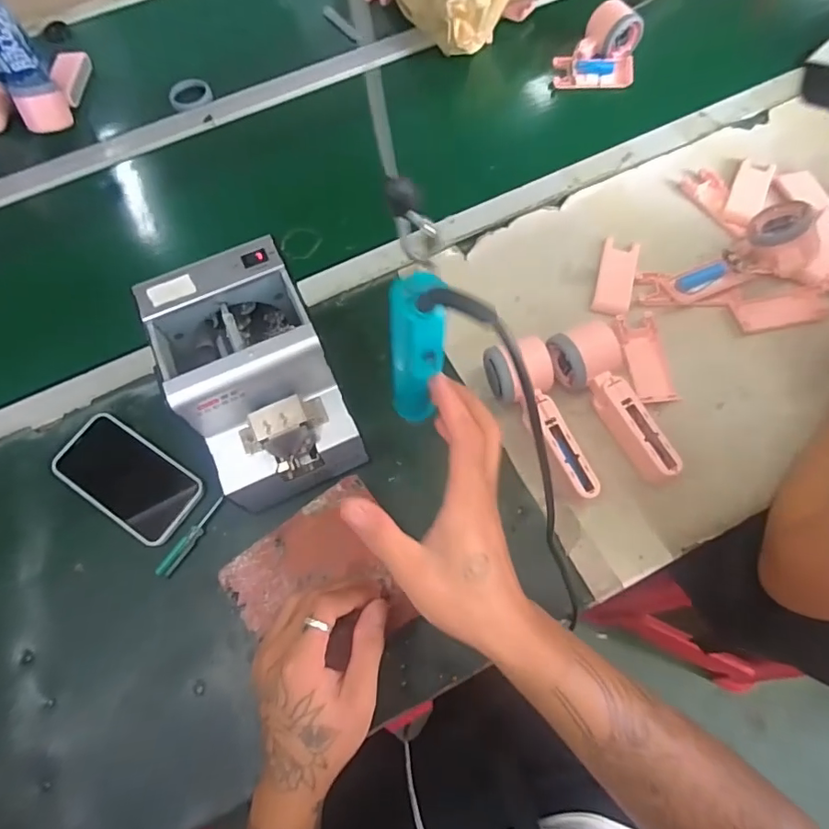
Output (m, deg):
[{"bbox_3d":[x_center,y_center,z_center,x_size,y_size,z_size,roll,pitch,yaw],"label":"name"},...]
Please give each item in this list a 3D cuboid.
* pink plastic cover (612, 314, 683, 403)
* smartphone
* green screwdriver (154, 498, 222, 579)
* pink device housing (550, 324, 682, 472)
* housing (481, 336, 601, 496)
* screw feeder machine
[{"bbox_3d":[0.241,-0.059,0.540,0.044,0.009,0.100,-7,67,0],"label":"pink plastic cover"},{"bbox_3d":[-0.285,0.061,0.513,0.149,0.009,0.076,31,72,14],"label":"smartphone"},{"bbox_3d":[-0.210,0.114,0.488,0.013,0.008,0.084,29,72,14],"label":"green screwdriver"},{"bbox_3d":[0.187,-0.012,0.499,0.061,0.048,0.162,-17,68,-4],"label":"pink device housing"},{"bbox_3d":[0.116,0.007,0.491,0.062,0.055,0.162,-16,68,-4],"label":"housing"},{"bbox_3d":[-0.137,-0.026,0.469,0.120,0.143,0.174,-23,68,-6],"label":"screw feeder machine"}]

